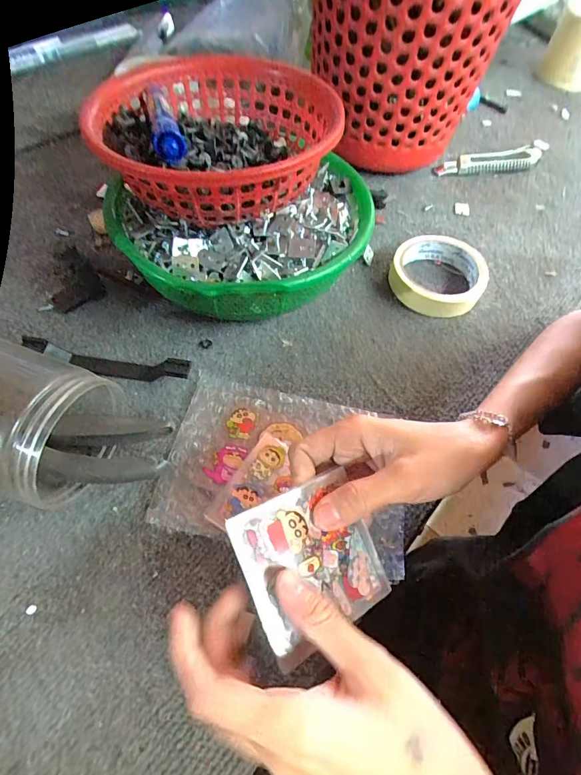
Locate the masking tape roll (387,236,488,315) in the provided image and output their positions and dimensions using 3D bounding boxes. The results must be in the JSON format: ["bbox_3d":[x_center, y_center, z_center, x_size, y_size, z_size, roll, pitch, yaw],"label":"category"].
[{"bbox_3d":[0.149,-0.114,0.421,0.089,0.030,0.087,2,57,-3],"label":"masking tape roll"}]

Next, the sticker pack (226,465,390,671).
[{"bbox_3d":[0.013,0.090,0.220,0.076,0.006,0.074,-17,82,-29],"label":"sticker pack"}]

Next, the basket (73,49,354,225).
[{"bbox_3d":[-0.067,-0.205,0.354,0.196,0.073,0.196,20,57,10],"label":"basket"}]

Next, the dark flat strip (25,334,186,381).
[{"bbox_3d":[-0.148,-0.023,0.343,0.132,0.026,0.018,9,57,1],"label":"dark flat strip"}]

